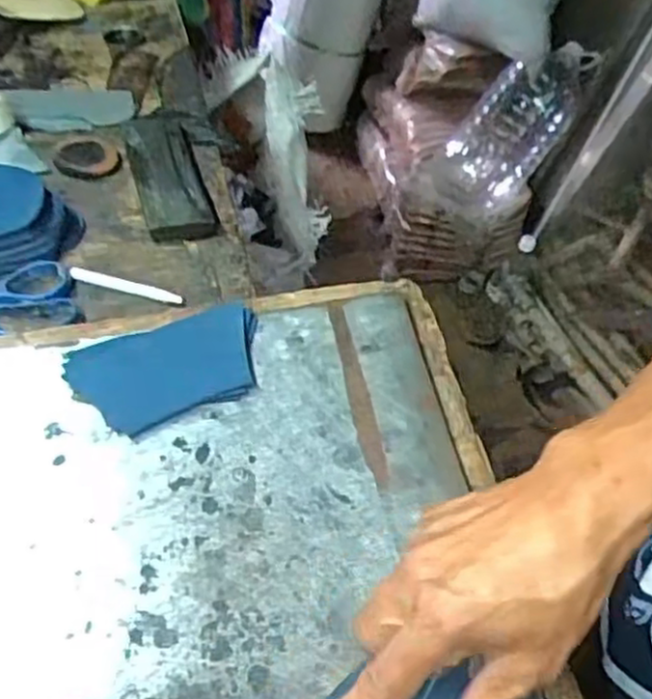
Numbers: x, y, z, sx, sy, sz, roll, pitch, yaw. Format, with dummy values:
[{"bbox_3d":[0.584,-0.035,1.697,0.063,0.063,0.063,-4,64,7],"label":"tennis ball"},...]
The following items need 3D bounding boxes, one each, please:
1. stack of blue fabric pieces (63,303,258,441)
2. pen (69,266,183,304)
[{"bbox_3d":[-0.098,0.013,0.471,0.118,0.013,0.070,-12,53,-18],"label":"stack of blue fabric pieces"},{"bbox_3d":[-0.149,-0.048,0.553,0.087,0.007,0.009,16,50,5],"label":"pen"}]

